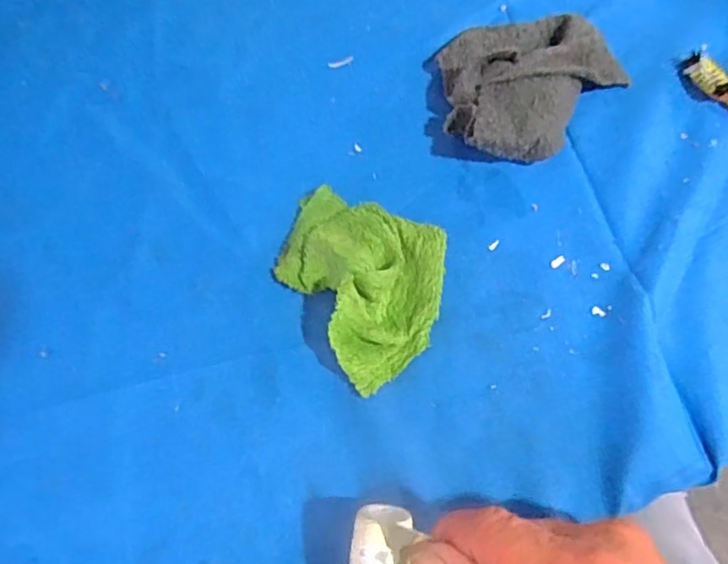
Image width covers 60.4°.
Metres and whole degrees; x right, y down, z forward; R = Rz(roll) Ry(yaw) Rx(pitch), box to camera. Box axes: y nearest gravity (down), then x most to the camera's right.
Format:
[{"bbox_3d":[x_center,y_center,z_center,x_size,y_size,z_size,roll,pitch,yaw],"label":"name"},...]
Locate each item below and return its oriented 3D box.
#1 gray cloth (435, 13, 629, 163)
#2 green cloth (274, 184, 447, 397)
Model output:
[{"bbox_3d":[0.093,-0.125,0.373,0.092,0.033,0.119,41,74,15],"label":"gray cloth"},{"bbox_3d":[-0.005,0.000,0.328,0.091,0.026,0.092,23,70,9],"label":"green cloth"}]

